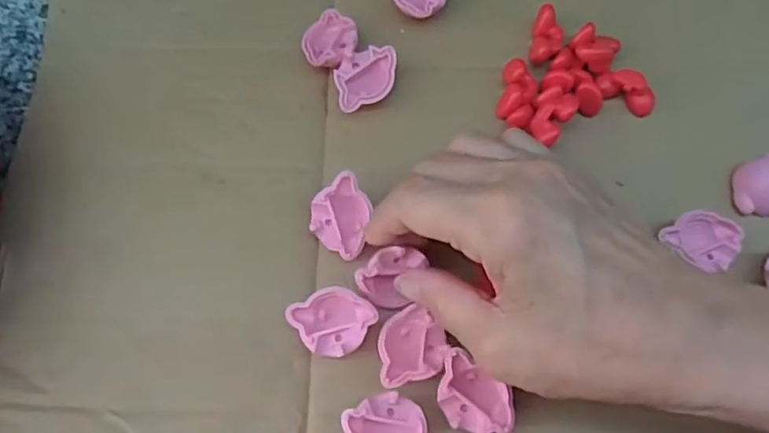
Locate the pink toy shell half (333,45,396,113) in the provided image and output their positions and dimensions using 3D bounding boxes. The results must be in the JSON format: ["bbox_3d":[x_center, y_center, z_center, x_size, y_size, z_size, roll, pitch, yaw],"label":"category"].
[{"bbox_3d":[-0.010,-0.068,0.298,0.035,0.015,0.024,-31,72,-10],"label":"pink toy shell half"}]

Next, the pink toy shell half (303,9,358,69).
[{"bbox_3d":[-0.027,-0.088,0.307,0.026,0.014,0.035,2,69,2],"label":"pink toy shell half"}]

